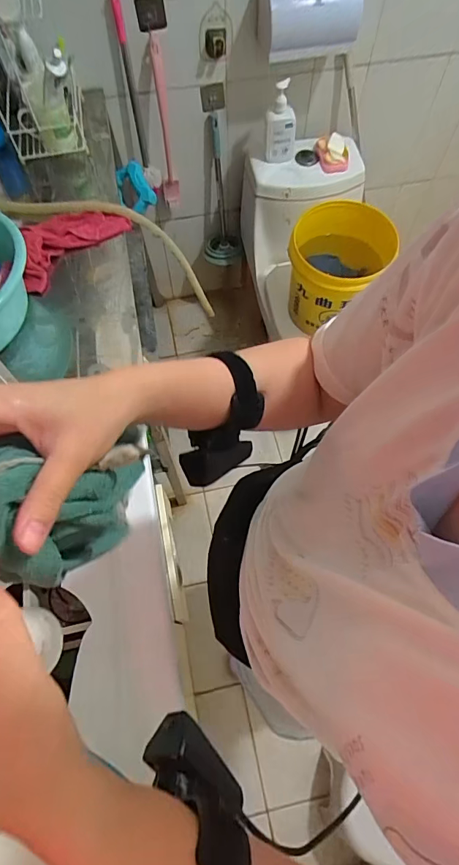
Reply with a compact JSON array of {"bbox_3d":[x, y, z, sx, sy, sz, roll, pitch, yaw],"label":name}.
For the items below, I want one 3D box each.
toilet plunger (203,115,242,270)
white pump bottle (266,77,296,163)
[{"bbox_3d":[-0.030,-0.818,1.488,0.139,0.481,0.148,-7,65,-3],"label":"toilet plunger"},{"bbox_3d":[0.145,-0.860,1.195,0.080,0.197,0.062,6,65,3],"label":"white pump bottle"}]

